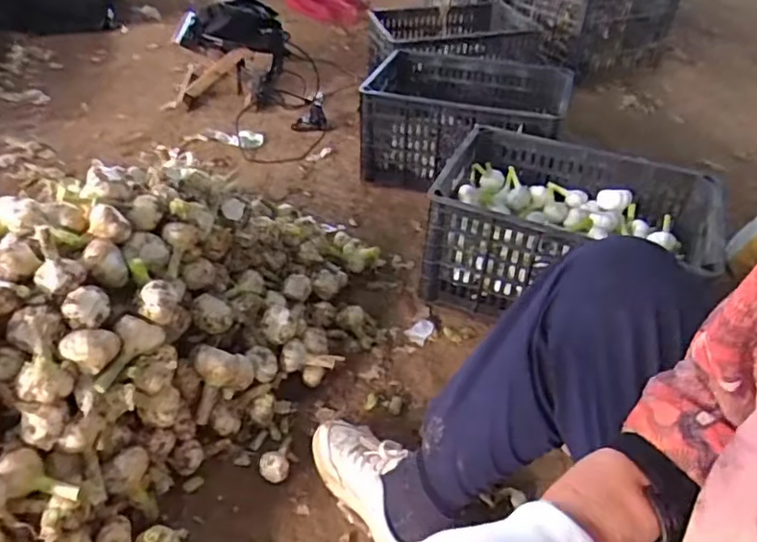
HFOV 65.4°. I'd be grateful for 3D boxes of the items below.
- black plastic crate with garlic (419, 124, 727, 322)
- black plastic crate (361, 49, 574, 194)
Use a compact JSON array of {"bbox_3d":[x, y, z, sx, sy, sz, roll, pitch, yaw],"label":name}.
[{"bbox_3d":[0.334,-0.062,1.072,0.443,0.232,0.320,15,39,13],"label":"black plastic crate with garlic"},{"bbox_3d":[0.208,-0.353,1.462,0.440,0.281,0.391,17,39,15],"label":"black plastic crate"}]

